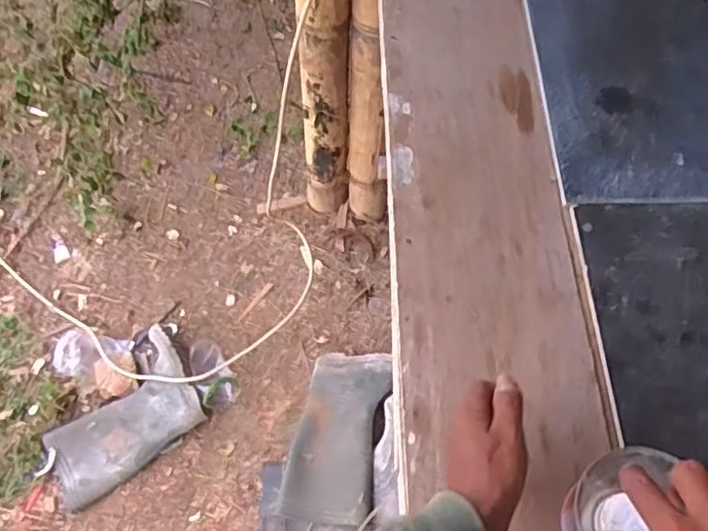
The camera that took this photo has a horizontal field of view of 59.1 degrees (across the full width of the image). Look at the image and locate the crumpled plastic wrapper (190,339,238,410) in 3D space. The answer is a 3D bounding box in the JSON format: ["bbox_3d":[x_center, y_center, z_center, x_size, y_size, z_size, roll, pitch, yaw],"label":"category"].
[{"bbox_3d":[-0.336,0.239,1.445,0.083,0.063,0.183,-28,66,-10],"label":"crumpled plastic wrapper"}]

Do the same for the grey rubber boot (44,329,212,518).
[{"bbox_3d":[-0.531,0.347,1.411,0.377,0.071,0.241,-38,68,-15],"label":"grey rubber boot"}]

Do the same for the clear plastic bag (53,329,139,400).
[{"bbox_3d":[-0.607,0.224,1.484,0.234,0.051,0.134,23,67,13],"label":"clear plastic bag"}]

